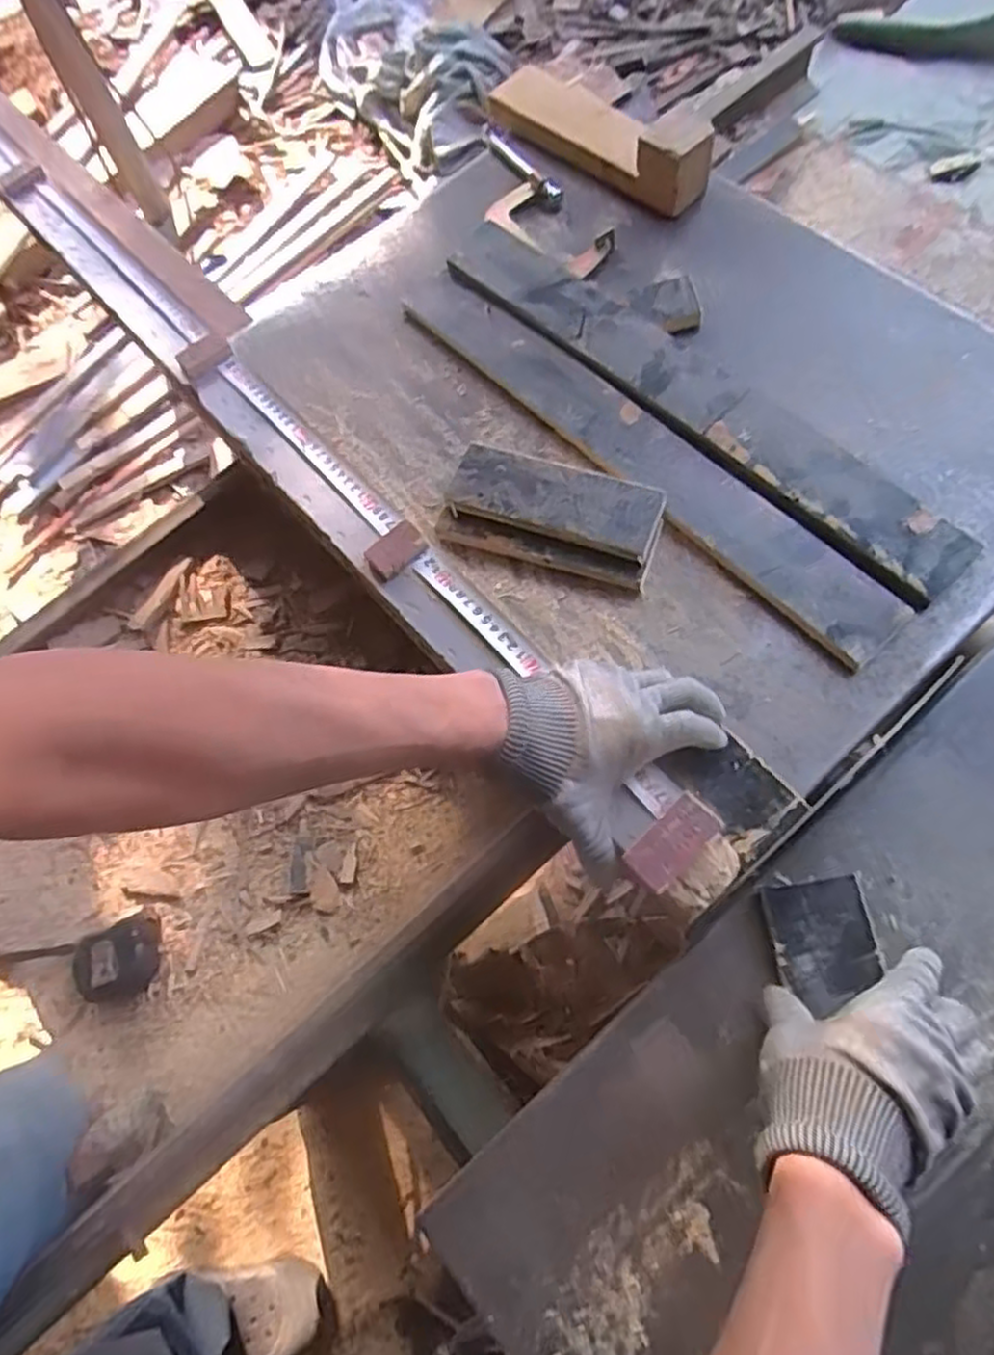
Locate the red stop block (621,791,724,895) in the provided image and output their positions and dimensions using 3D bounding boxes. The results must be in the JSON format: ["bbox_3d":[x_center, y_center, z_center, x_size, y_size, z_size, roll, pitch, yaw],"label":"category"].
[{"bbox_3d":[0.111,0.105,0.469,0.059,0.017,0.033,-38,68,-19],"label":"red stop block"}]

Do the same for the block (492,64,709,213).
[{"bbox_3d":[0.103,-0.578,0.777,0.073,0.061,0.267,-37,68,-19],"label":"block"}]

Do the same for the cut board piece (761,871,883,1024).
[{"bbox_3d":[0.212,0.172,0.486,0.062,0.012,0.073,-13,65,11],"label":"cut board piece"}]

